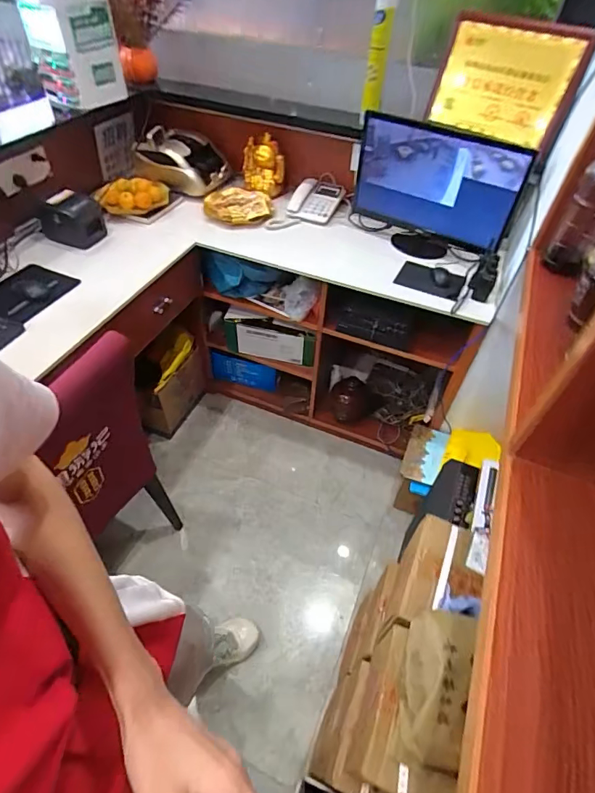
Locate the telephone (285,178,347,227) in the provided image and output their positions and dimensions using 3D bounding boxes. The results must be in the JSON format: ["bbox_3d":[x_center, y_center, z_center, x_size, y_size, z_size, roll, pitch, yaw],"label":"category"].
[{"bbox_3d":[0.057,-0.707,1.563,0.187,0.084,0.162,16,50,10],"label":"telephone"}]

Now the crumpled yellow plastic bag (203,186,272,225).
[{"bbox_3d":[-0.219,-0.684,1.552,0.225,0.057,0.179,-3,49,-7],"label":"crumpled yellow plastic bag"}]

